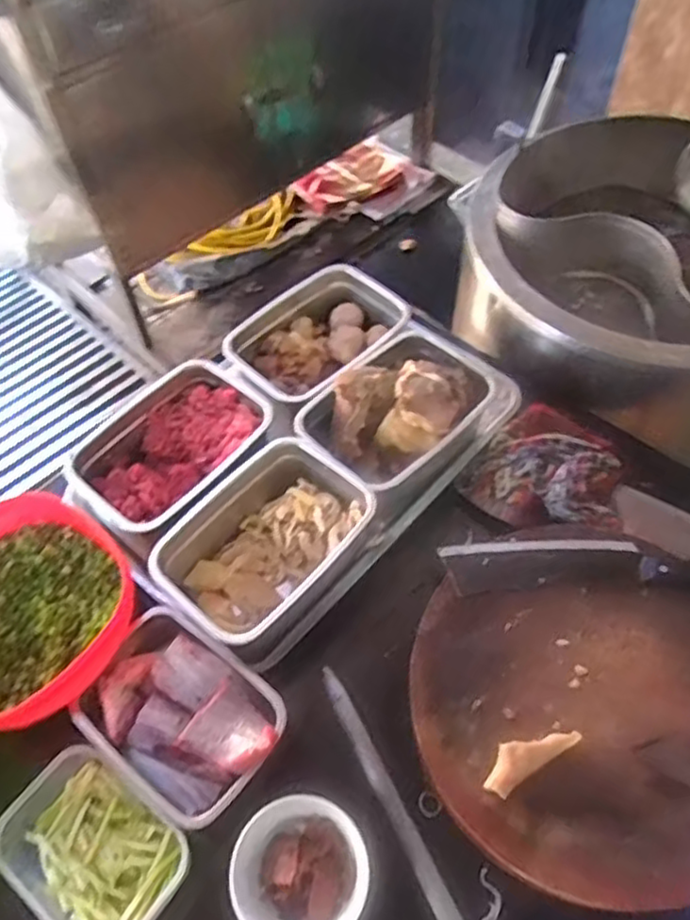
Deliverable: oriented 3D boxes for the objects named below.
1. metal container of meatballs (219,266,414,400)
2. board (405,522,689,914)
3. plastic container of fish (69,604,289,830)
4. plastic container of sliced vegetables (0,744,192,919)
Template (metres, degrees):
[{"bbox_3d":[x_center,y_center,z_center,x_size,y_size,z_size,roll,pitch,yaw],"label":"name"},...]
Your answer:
[{"bbox_3d":[-0.037,-0.148,0.852,0.165,0.071,0.219,35,64,23],"label":"metal container of meatballs"},{"bbox_3d":[0.227,0.219,0.621,0.316,0.050,0.311,-1,56,2],"label":"board"},{"bbox_3d":[-0.150,0.233,0.623,0.184,0.056,0.132,31,63,22],"label":"plastic container of fish"},{"bbox_3d":[-0.212,0.325,0.569,0.153,0.045,0.109,31,63,21],"label":"plastic container of sliced vegetables"}]

